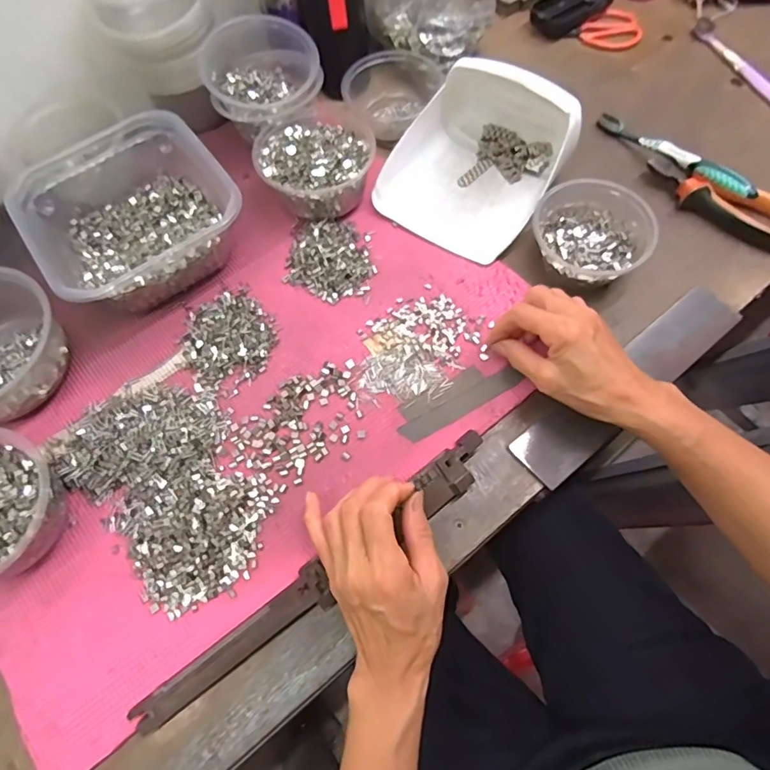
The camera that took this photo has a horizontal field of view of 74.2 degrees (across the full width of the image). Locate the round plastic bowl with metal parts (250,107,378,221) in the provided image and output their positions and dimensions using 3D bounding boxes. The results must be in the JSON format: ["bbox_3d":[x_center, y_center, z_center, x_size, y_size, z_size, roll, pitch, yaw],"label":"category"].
[{"bbox_3d":[-0.071,-0.227,0.517,0.112,0.058,0.121,-1,66,3],"label":"round plastic bowl with metal parts"}]

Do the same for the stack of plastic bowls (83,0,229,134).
[{"bbox_3d":[-0.213,-0.341,0.513,0.101,0.160,0.098,9,66,7],"label":"stack of plastic bowls"}]

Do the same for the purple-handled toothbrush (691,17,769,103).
[{"bbox_3d":[0.423,-0.369,0.597,0.016,0.020,0.183,-23,67,-7],"label":"purple-handled toothbrush"}]

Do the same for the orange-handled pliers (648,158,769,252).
[{"bbox_3d":[0.336,-0.185,0.512,0.150,0.032,0.046,35,72,17],"label":"orange-handled pliers"}]

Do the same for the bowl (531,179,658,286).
[{"bbox_3d":[0.193,-0.143,0.479,0.106,0.050,0.107,-1,66,3],"label":"bowl"}]

